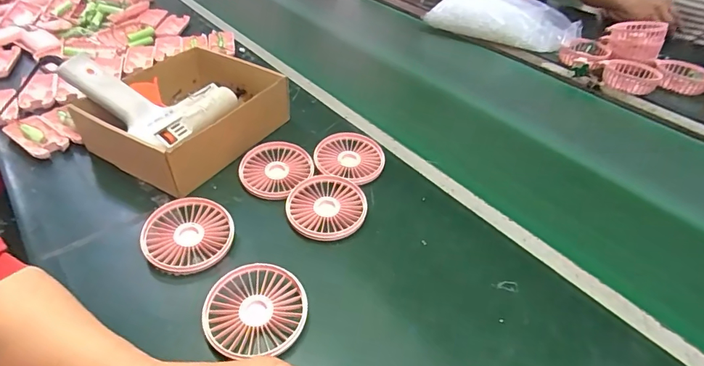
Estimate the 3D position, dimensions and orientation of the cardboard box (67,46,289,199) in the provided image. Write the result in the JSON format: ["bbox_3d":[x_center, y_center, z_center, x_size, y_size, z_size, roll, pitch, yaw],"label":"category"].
[{"bbox_3d":[-0.227,-0.098,0.579,0.214,0.069,0.215,24,46,23],"label":"cardboard box"}]

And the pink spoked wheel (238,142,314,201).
[{"bbox_3d":[-0.091,-0.014,0.527,0.082,0.024,0.083,7,42,5],"label":"pink spoked wheel"}]

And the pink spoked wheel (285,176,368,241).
[{"bbox_3d":[-0.028,0.026,0.483,0.083,0.016,0.085,1,41,-1],"label":"pink spoked wheel"}]

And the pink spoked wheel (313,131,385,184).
[{"bbox_3d":[-0.001,-0.033,0.551,0.081,0.019,0.095,15,43,14],"label":"pink spoked wheel"}]

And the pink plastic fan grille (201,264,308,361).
[{"bbox_3d":[-0.083,0.109,0.381,0.084,0.018,0.076,-1,41,-3],"label":"pink plastic fan grille"}]

